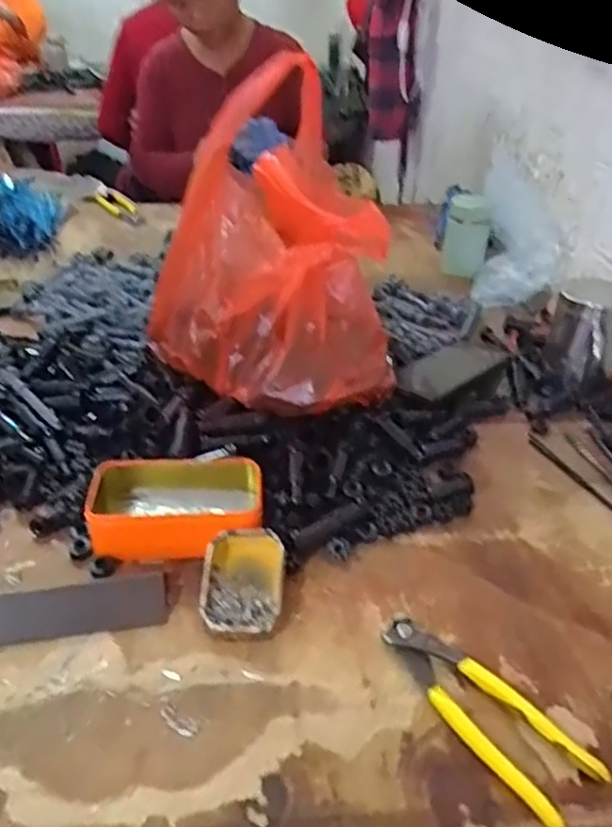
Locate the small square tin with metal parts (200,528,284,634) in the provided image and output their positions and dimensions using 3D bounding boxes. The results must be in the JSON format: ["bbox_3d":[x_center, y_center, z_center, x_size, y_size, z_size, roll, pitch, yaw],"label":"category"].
[{"bbox_3d":[-0.050,0.136,0.527,0.061,0.034,0.087,1,37,0],"label":"small square tin with metal parts"}]

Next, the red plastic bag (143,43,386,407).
[{"bbox_3d":[-0.033,-0.145,0.627,0.233,0.271,0.156,-8,36,-14],"label":"red plastic bag"}]

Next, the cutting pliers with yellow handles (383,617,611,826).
[{"bbox_3d":[0.117,0.201,0.451,0.056,0.011,0.159,-28,45,-33],"label":"cutting pliers with yellow handles"}]

